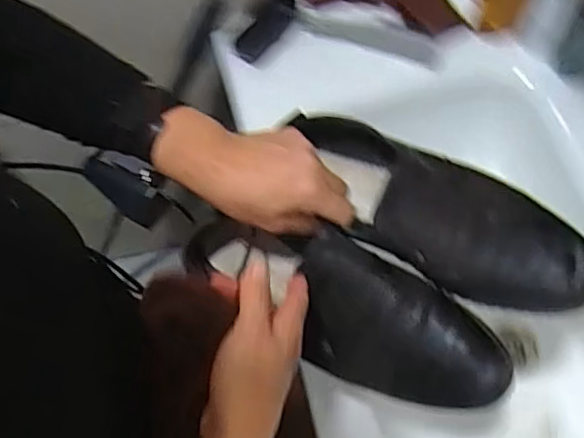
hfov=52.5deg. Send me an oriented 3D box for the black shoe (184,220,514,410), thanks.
[{"bbox_3d":[0.043,0.071,0.488,0.261,0.081,0.088,28,69,3],"label":"black shoe"}]

